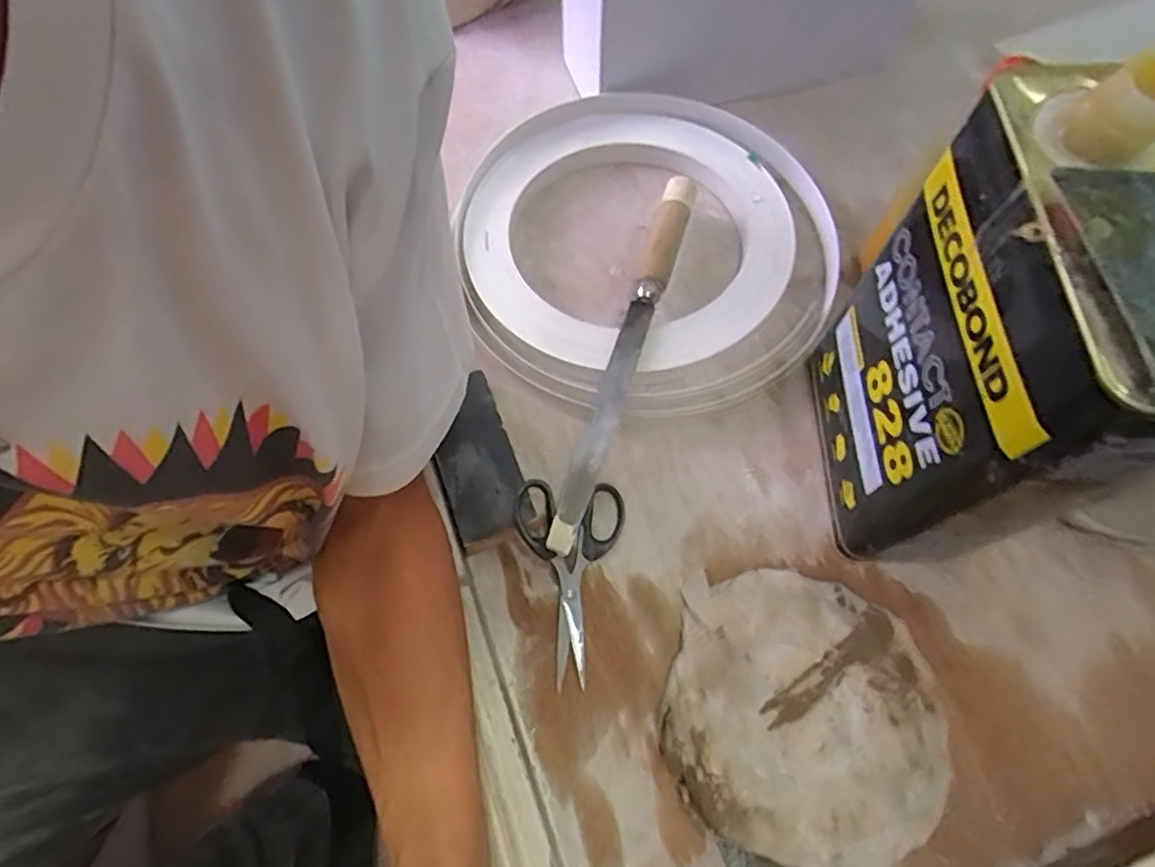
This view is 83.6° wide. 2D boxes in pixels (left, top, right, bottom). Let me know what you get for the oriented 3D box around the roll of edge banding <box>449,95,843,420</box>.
[{"bbox_3d":[0.054,-0.152,0.521,0.291,0.038,0.289,0,66,0],"label":"roll of edge banding"}]

